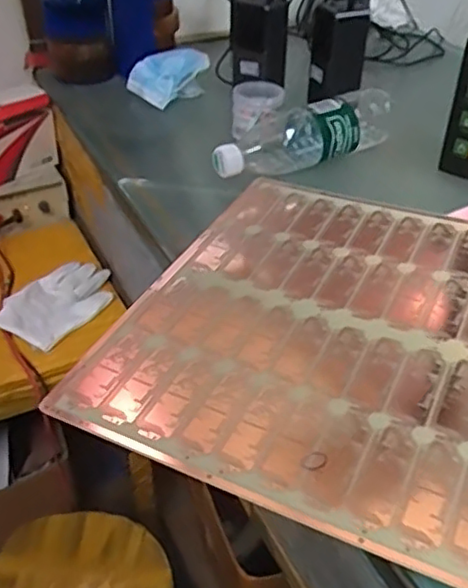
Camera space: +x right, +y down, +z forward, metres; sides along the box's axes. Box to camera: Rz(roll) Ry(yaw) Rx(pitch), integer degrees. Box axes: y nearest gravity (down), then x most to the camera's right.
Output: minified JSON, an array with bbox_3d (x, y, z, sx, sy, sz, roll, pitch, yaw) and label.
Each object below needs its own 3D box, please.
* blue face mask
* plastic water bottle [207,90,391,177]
[{"bbox_3d":[-0.088,-0.293,0.890,0.076,0.052,0.090,31,48,32],"label":"blue face mask"},{"bbox_3d":[0.077,-0.170,0.733,0.232,0.073,0.060,-17,42,-20],"label":"plastic water bottle"}]

